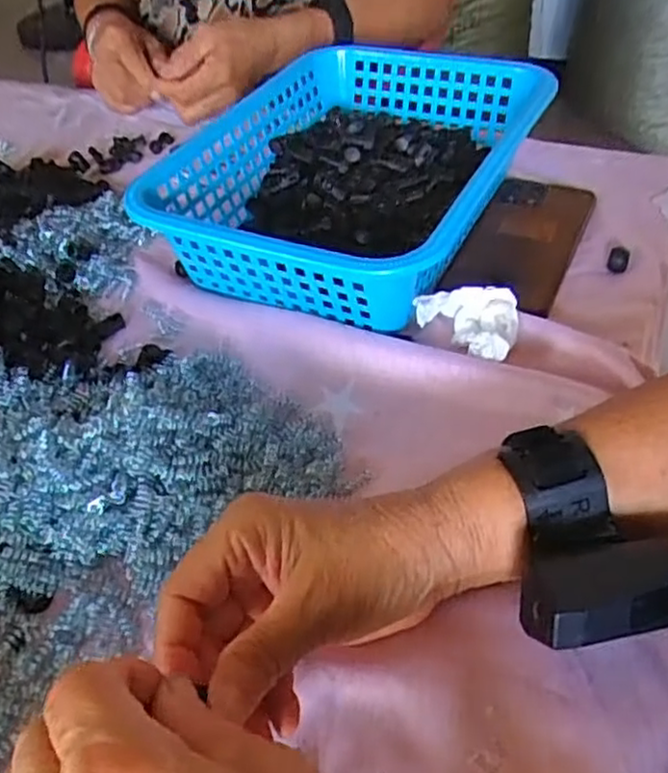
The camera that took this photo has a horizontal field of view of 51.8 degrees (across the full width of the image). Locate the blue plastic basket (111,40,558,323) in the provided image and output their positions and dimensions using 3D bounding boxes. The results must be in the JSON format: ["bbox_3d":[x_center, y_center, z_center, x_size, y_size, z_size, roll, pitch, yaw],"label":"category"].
[{"bbox_3d":[0.022,-0.155,0.511,0.207,0.076,0.296,17,49,22],"label":"blue plastic basket"}]

